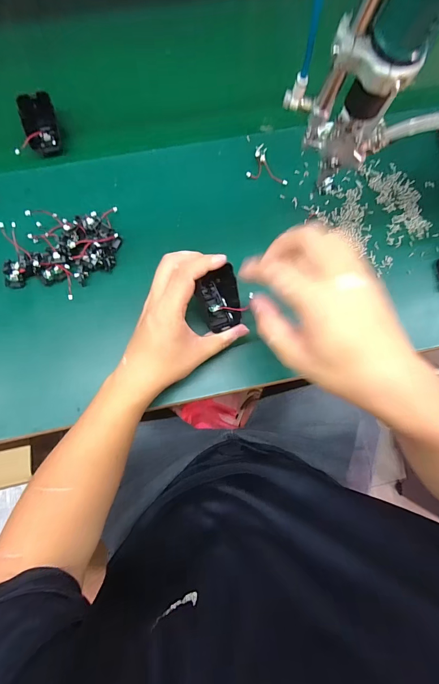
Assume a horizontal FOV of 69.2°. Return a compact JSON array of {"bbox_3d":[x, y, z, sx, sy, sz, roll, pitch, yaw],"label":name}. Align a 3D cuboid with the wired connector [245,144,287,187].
[{"bbox_3d":[0.070,-0.246,0.442,0.056,0.006,0.048,13,83,-1],"label":"wired connector"}]

